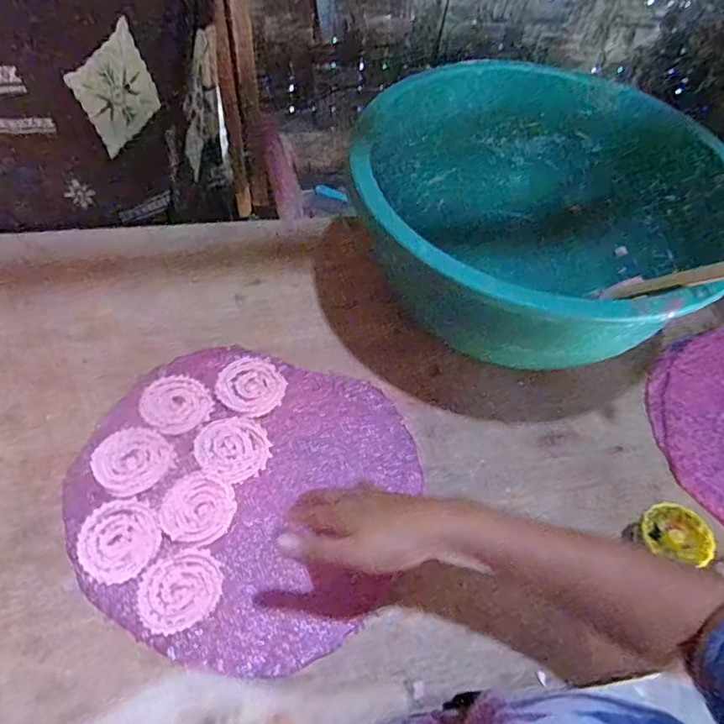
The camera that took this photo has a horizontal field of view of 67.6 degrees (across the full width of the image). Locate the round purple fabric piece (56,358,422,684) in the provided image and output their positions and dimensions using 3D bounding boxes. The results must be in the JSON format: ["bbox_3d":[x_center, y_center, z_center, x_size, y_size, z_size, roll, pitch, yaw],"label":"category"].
[{"bbox_3d":[-0.128,0.124,0.563,0.323,0.013,0.313,2,54,-3],"label":"round purple fabric piece"}]

